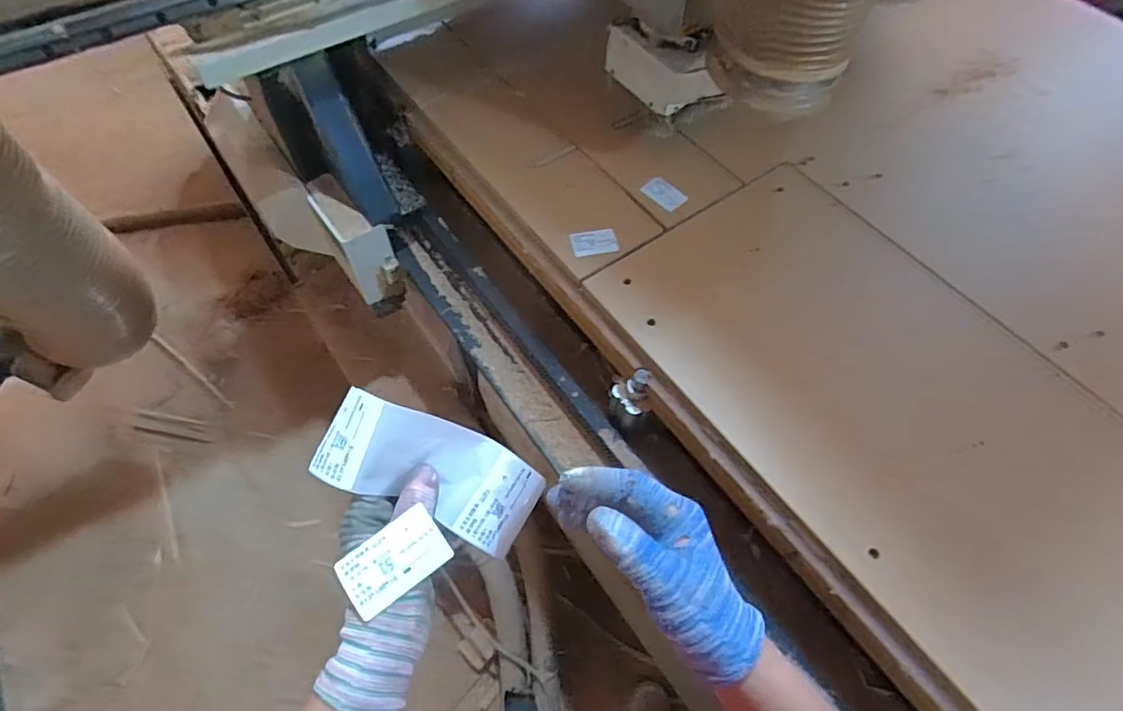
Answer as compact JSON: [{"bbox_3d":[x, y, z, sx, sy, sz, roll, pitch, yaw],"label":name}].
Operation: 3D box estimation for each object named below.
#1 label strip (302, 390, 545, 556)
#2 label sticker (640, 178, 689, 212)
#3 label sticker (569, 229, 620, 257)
[{"bbox_3d":[-0.083,0.076,0.369,0.143,0.037,0.060,26,60,-10],"label":"label strip"},{"bbox_3d":[0.144,-0.227,0.789,0.056,0.007,0.042,37,65,18],"label":"label sticker"},{"bbox_3d":[0.043,-0.149,0.741,0.059,0.006,0.038,-9,60,-7],"label":"label sticker"}]

